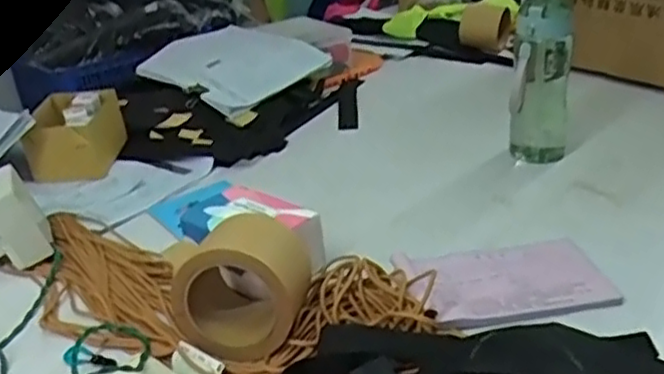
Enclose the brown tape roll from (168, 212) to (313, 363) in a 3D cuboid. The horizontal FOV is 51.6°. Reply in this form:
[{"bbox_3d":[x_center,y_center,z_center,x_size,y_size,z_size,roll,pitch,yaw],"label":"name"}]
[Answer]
[{"bbox_3d":[-0.076,0.081,0.602,0.109,0.104,0.095,0,27,10],"label":"brown tape roll"}]

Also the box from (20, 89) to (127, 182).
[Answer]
[{"bbox_3d":[-0.368,-0.073,0.984,0.113,0.087,0.131,-4,27,2],"label":"box"}]

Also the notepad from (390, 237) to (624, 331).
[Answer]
[{"bbox_3d":[0.170,0.086,0.669,0.183,0.010,0.124,-9,27,-8],"label":"notepad"}]

